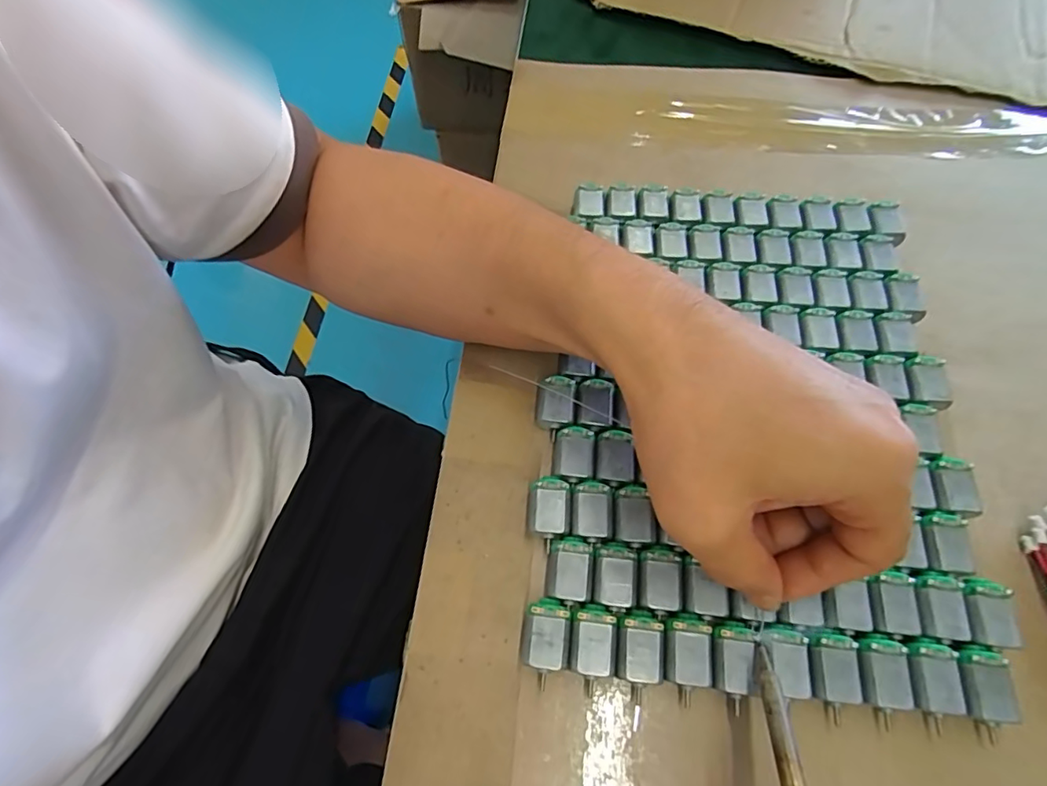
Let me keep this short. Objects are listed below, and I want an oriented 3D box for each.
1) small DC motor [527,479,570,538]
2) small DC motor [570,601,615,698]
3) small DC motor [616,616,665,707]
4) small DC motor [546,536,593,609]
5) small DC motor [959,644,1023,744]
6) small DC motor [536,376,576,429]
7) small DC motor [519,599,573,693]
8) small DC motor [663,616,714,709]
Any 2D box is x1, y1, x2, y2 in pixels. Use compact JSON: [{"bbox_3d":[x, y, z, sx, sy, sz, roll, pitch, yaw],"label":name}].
[{"bbox_3d":[0.012,0.055,0.247,0.018,0.017,0.025,3,64,3],"label":"small DC motor"},{"bbox_3d":[0.029,0.107,0.221,0.019,0.014,0.032,4,64,3],"label":"small DC motor"},{"bbox_3d":[0.048,0.111,0.219,0.019,0.013,0.031,6,65,4],"label":"small DC motor"},{"bbox_3d":[0.020,0.080,0.235,0.019,0.016,0.028,4,64,3],"label":"small DC motor"},{"bbox_3d":[0.183,0.120,0.211,0.019,0.015,0.032,0,64,2],"label":"small DC motor"},{"bbox_3d":[0.017,0.007,0.271,0.018,0.017,0.026,5,65,4],"label":"small DC motor"},{"bbox_3d":[0.009,0.105,0.223,0.020,0.016,0.031,6,65,4],"label":"small DC motor"},{"bbox_3d":[0.067,0.110,0.219,0.020,0.015,0.032,7,65,5],"label":"small DC motor"}]

